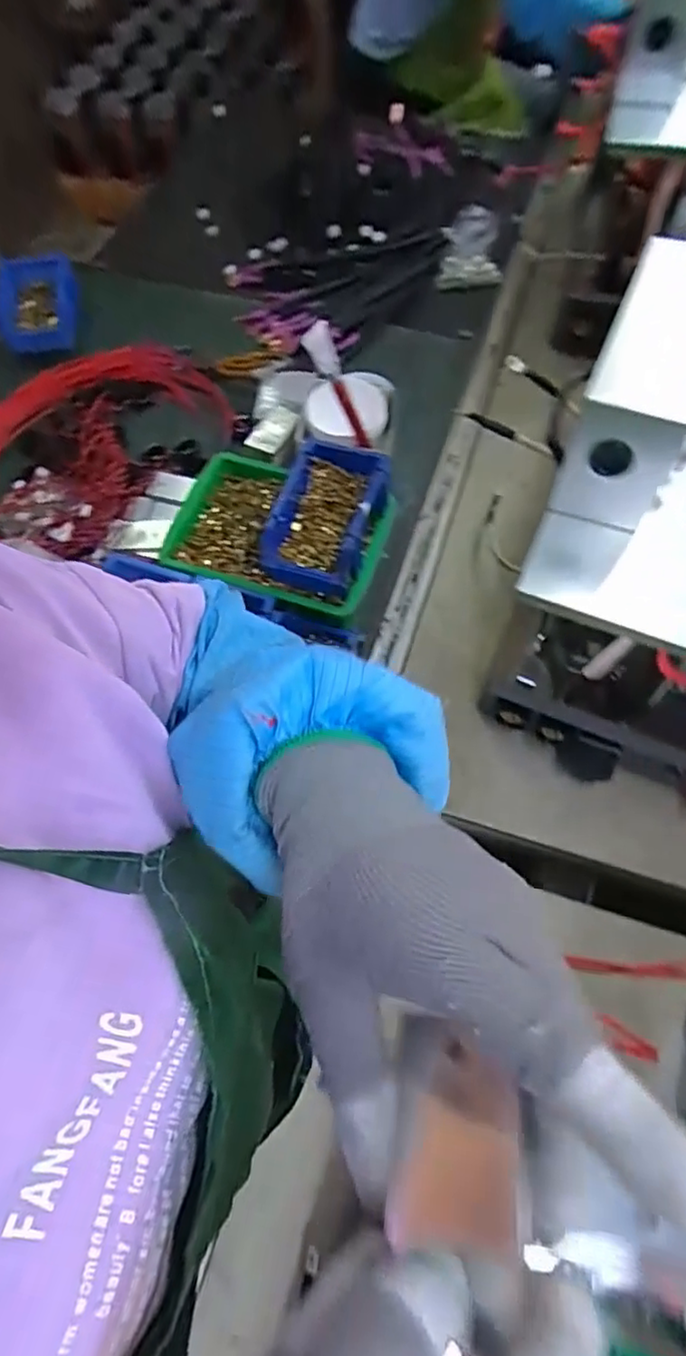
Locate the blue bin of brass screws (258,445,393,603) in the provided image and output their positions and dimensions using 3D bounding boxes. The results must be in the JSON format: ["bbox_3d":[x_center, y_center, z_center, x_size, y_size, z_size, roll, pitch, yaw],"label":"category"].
[{"bbox_3d":[-0.021,-0.184,0.729,0.116,0.063,0.168,16,66,10],"label":"blue bin of brass screws"}]

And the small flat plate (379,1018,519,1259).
[{"bbox_3d":[0.033,0.135,0.189,0.038,0.004,0.054,-9,58,27],"label":"small flat plate"}]

